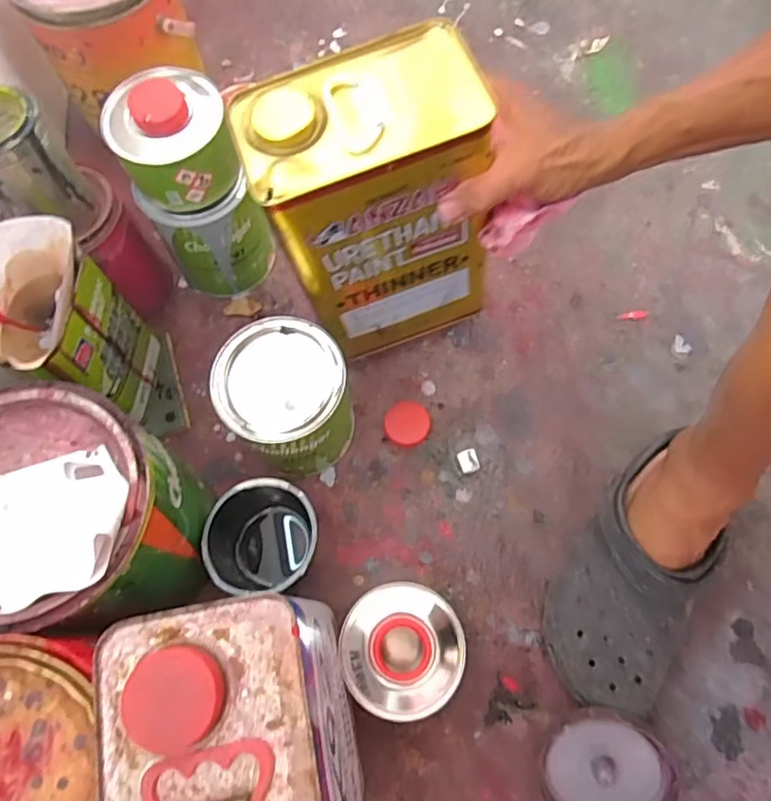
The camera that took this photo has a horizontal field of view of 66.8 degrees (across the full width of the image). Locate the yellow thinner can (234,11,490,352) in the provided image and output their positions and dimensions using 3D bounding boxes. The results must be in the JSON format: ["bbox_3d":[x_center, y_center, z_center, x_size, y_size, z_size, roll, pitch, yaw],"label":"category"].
[{"bbox_3d":[-0.011,-0.152,0.495,0.163,0.234,0.119,-17,72,-5],"label":"yellow thinner can"}]

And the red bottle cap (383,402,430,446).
[{"bbox_3d":[0.022,0.023,0.588,0.045,0.013,0.044,4,72,3],"label":"red bottle cap"}]

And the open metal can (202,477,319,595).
[{"bbox_3d":[-0.107,0.121,0.519,0.097,0.085,0.101,0,71,1],"label":"open metal can"}]

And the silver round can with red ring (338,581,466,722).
[{"bbox_3d":[0.013,0.211,0.491,0.091,0.072,0.092,0,71,1],"label":"silver round can with red ring"}]

